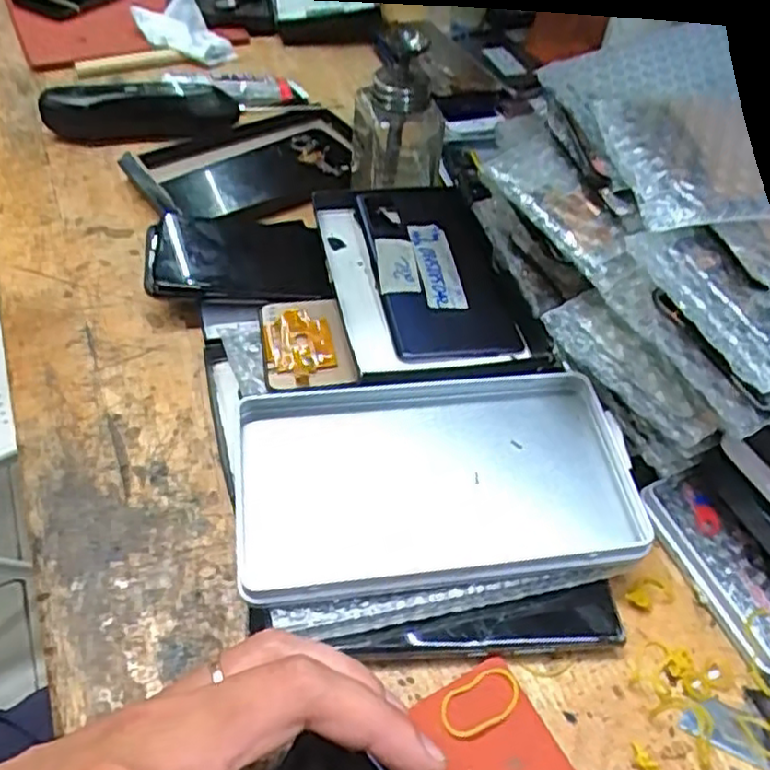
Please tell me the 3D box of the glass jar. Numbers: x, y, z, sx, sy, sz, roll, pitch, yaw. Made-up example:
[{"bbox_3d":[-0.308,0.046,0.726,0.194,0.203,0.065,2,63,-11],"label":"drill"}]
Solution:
[{"bbox_3d":[0.010,-0.188,0.470,0.061,0.103,0.061,2,50,-2],"label":"glass jar"}]

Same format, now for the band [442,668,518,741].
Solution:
[{"bbox_3d":[0.040,0.131,0.290,0.037,0.004,0.020,-21,55,-20],"label":"band"}]

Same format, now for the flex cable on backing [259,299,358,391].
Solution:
[{"bbox_3d":[-0.044,-0.024,0.386,0.046,0.007,0.066,-8,51,-11],"label":"flex cable on backing"}]

